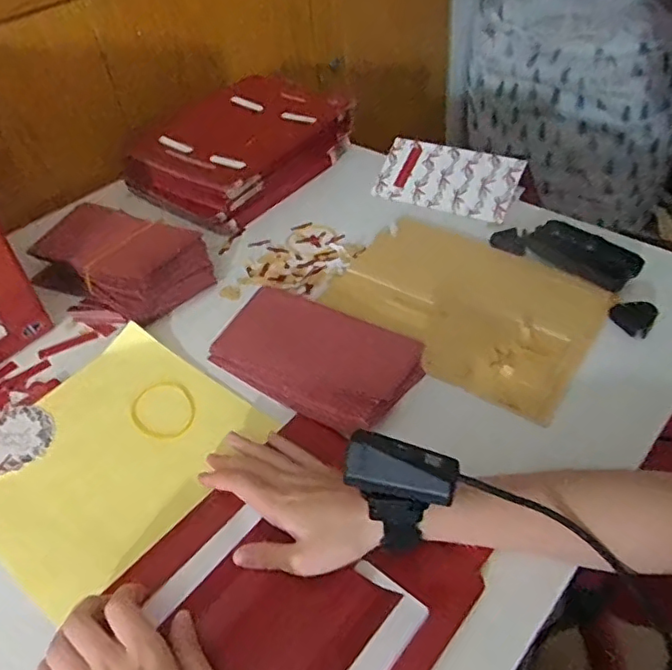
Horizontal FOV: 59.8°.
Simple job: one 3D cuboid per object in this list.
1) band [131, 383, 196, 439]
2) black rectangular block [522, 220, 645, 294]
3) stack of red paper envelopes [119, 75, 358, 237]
[{"bbox_3d":[-0.154,0.067,0.524,0.054,0.005,0.065,-25,47,-18],"label":"band"},{"bbox_3d":[0.257,-0.086,0.610,0.055,0.019,0.113,-31,49,-23],"label":"black rectangular block"},{"bbox_3d":[-0.131,-0.257,0.803,0.212,0.076,0.263,25,53,29],"label":"stack of red paper envelopes"}]

